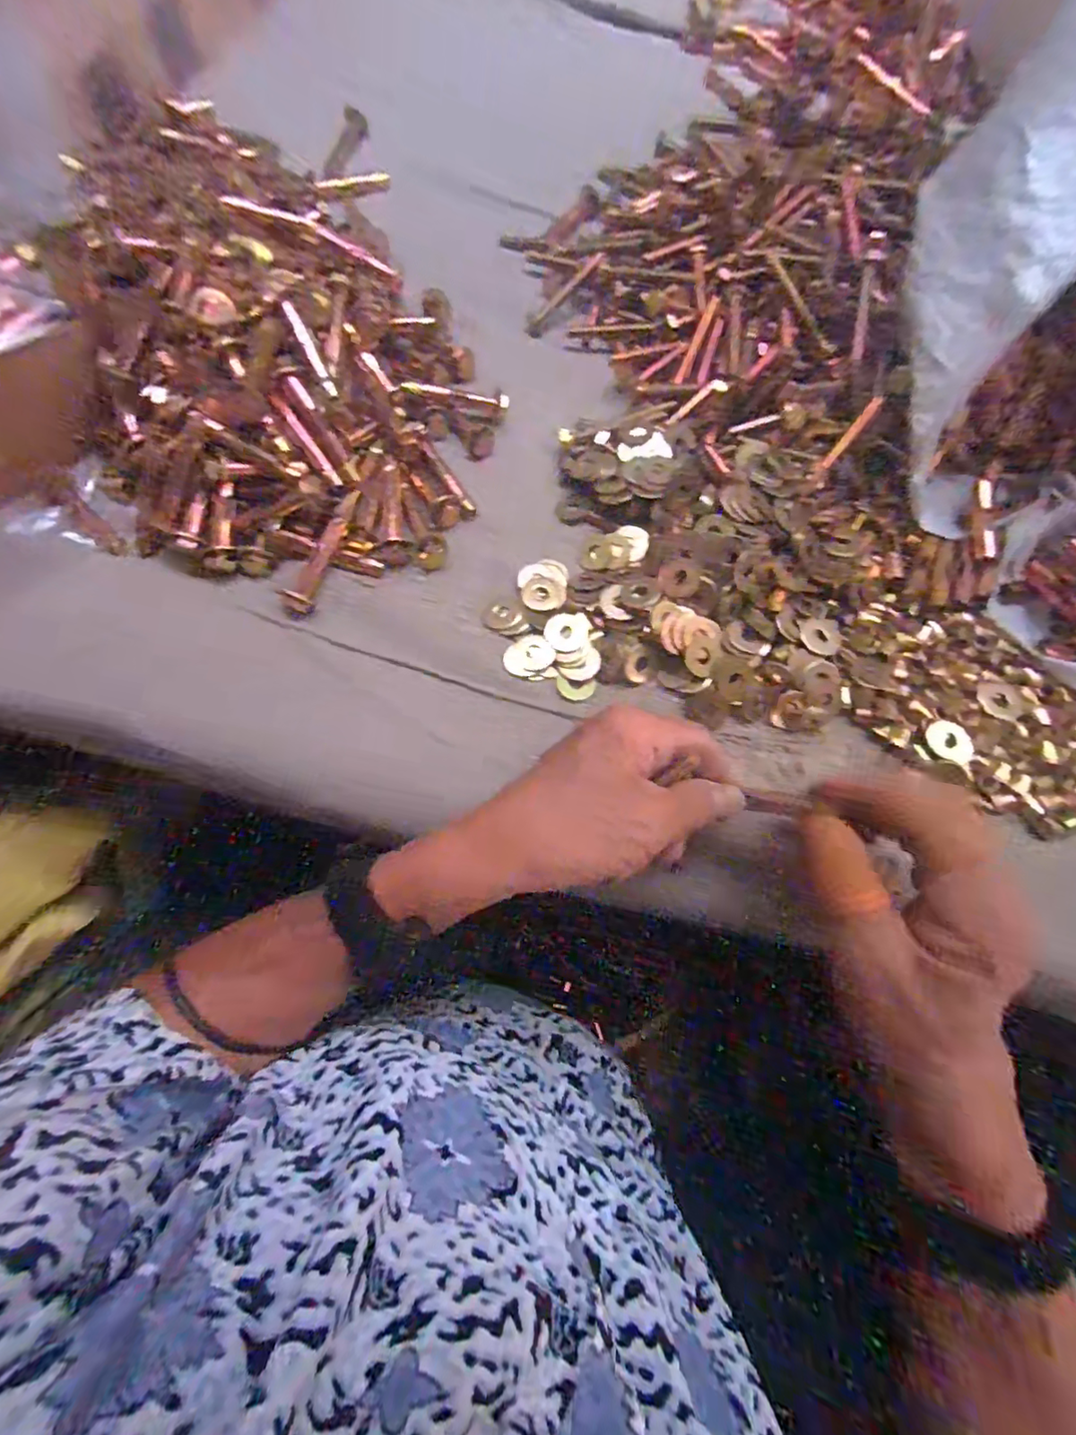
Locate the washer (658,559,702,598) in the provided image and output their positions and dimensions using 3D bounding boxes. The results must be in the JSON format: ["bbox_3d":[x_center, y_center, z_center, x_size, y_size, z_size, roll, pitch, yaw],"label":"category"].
[{"bbox_3d":[0.074,-0.073,0.298,0.021,0.004,0.018,14,103,16],"label":"washer"}]

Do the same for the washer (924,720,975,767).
[{"bbox_3d":[0.210,0.012,0.288,0.025,0.004,0.020,40,74,12],"label":"washer"}]

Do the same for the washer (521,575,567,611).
[{"bbox_3d":[0.004,-0.069,0.315,0.024,0.004,0.024,0,70,-1],"label":"washer"}]

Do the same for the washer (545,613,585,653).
[{"bbox_3d":[0.015,-0.047,0.307,0.021,0.004,0.022,11,70,3],"label":"washer"}]

